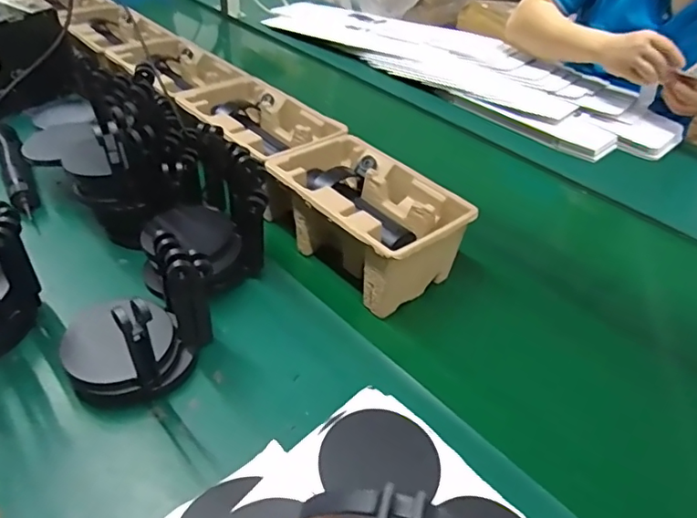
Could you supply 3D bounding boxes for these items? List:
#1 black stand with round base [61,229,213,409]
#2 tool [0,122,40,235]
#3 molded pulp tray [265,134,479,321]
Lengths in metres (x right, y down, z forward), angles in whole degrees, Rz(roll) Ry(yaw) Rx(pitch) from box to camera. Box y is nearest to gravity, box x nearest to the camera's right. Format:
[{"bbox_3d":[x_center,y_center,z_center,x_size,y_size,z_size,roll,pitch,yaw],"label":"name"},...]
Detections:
[{"bbox_3d":[-0.205,0.056,0.484,0.113,0.131,0.113,21,43,16],"label":"black stand with round base"},{"bbox_3d":[-0.480,-0.128,0.748,0.034,0.047,0.234,-19,48,-27],"label":"tool"},{"bbox_3d":[0.020,-0.049,0.645,0.145,0.101,0.223,-30,53,-35],"label":"molded pulp tray"}]

